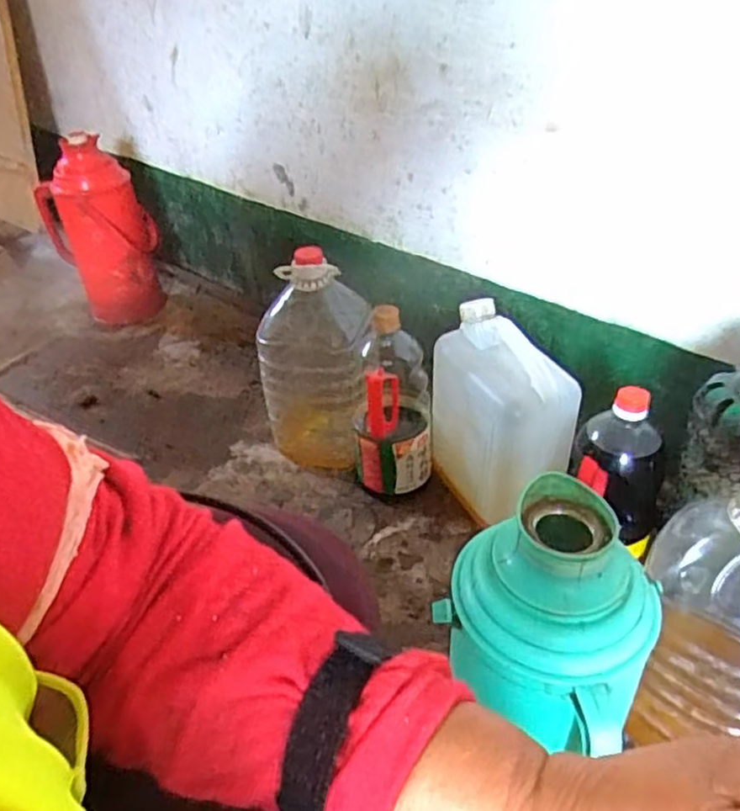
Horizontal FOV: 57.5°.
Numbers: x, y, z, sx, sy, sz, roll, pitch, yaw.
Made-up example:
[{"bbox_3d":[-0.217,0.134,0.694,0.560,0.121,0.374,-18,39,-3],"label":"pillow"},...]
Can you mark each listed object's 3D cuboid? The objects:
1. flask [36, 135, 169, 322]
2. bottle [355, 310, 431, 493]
[{"bbox_3d":[-0.540,-0.344,1.371,0.201,0.357,0.179,-17,40,-17],"label":"flask"},{"bbox_3d":[0.031,-0.006,0.941,0.107,0.265,0.101,-2,37,2],"label":"bottle"}]

